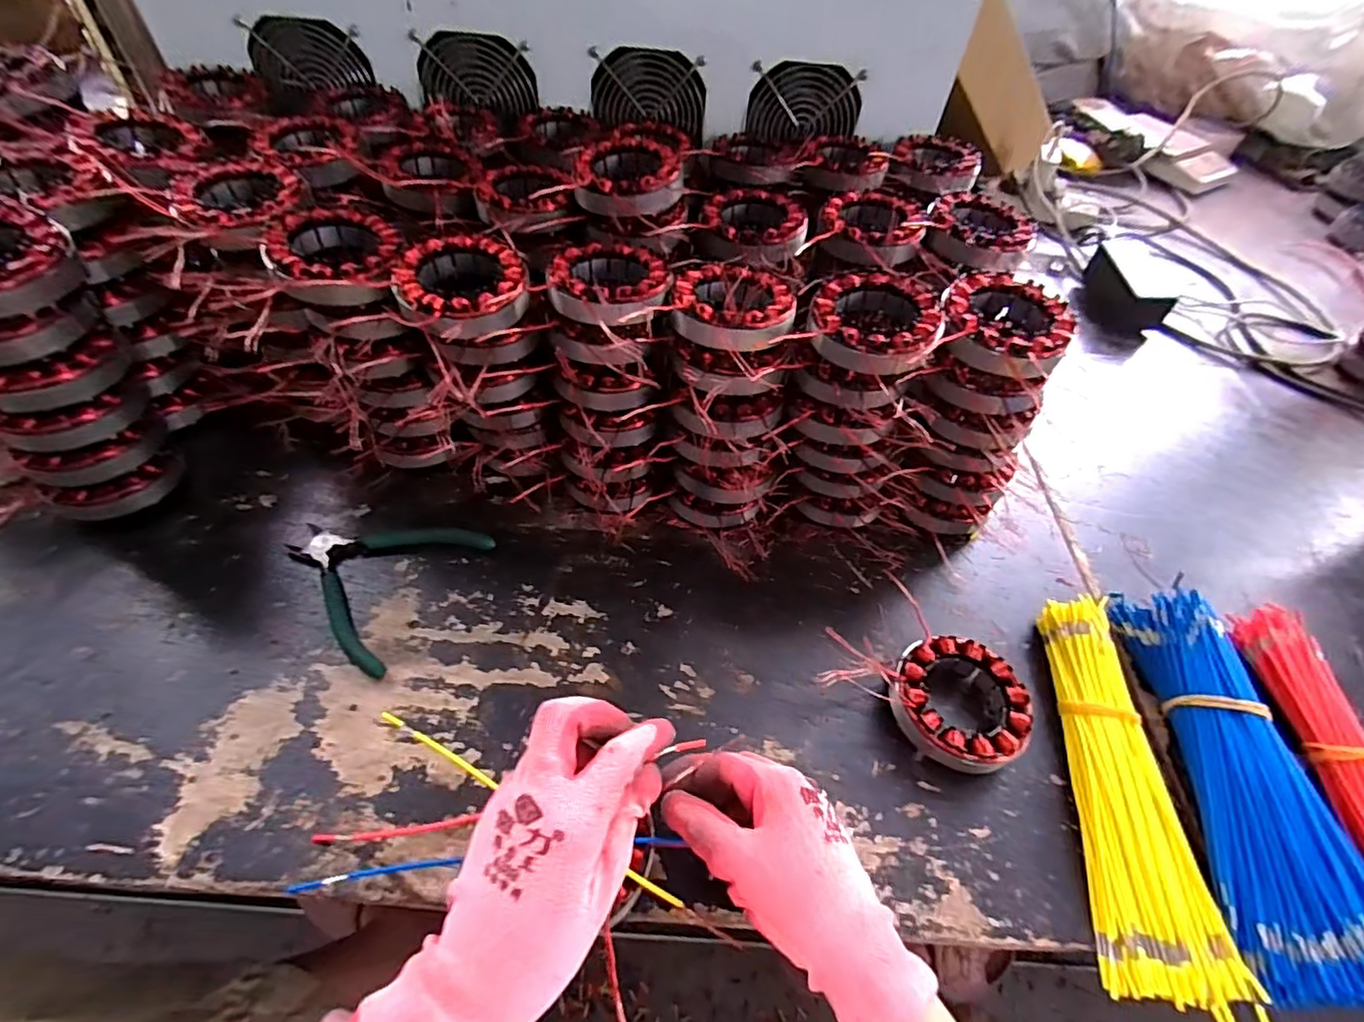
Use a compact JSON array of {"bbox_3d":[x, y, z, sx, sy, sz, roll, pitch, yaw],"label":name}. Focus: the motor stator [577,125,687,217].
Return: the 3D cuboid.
[{"bbox_3d":[-0.043,-0.268,0.466,0.082,0.038,0.092,-6,52,-10],"label":"motor stator"}]

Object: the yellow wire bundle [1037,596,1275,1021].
[{"bbox_3d":[0.290,0.182,0.368,0.073,0.033,0.269,11,51,4],"label":"yellow wire bundle"}]

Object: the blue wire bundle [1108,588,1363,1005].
[{"bbox_3d":[0.371,0.168,0.379,0.093,0.043,0.243,9,51,2],"label":"blue wire bundle"}]

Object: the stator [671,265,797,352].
[{"bbox_3d":[0.036,-0.144,0.412,0.090,0.029,0.090,3,51,-3],"label":"stator"}]

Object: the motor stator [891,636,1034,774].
[{"bbox_3d":[0.189,0.134,0.402,0.086,0.032,0.088,11,51,4],"label":"motor stator"}]

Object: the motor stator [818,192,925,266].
[{"bbox_3d":[0.159,-0.239,0.496,0.082,0.033,0.092,13,51,5],"label":"motor stator"}]

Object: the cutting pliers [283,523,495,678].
[{"bbox_3d":[-0.241,0.041,0.448,0.135,0.010,0.131,23,53,13],"label":"cutting pliers"}]

